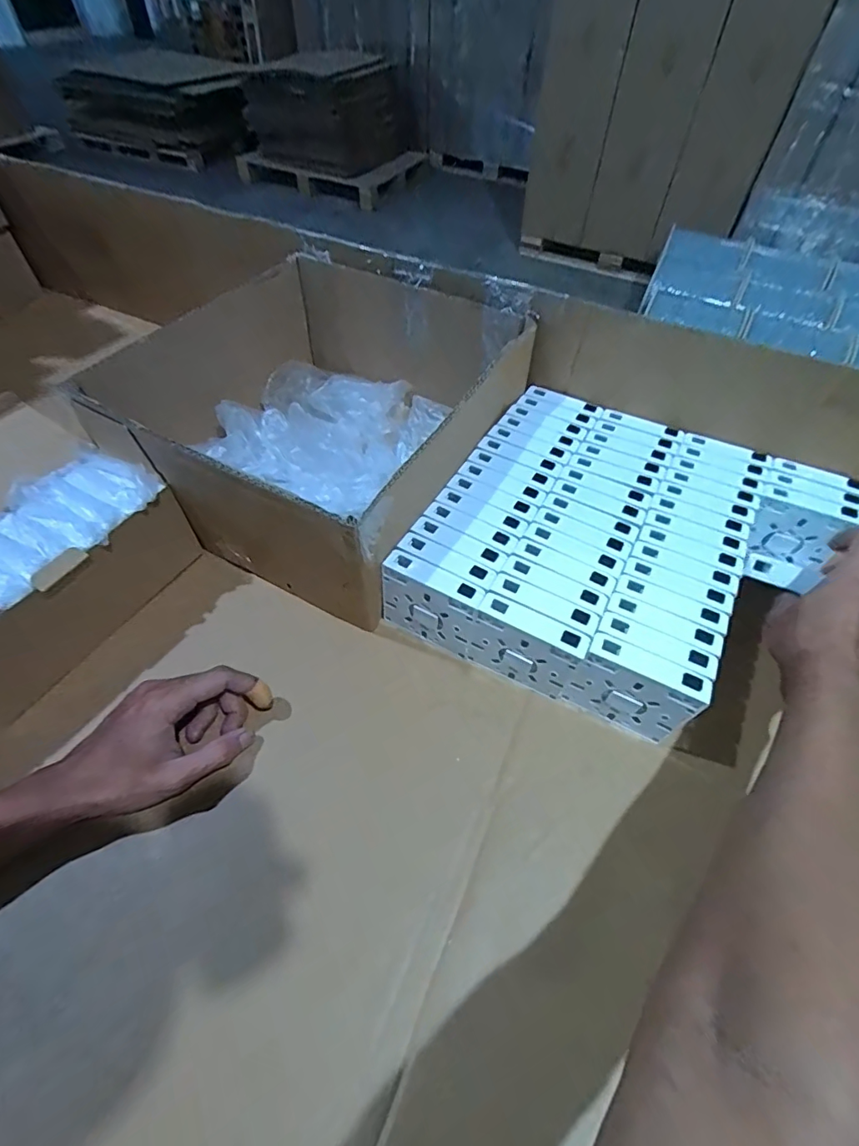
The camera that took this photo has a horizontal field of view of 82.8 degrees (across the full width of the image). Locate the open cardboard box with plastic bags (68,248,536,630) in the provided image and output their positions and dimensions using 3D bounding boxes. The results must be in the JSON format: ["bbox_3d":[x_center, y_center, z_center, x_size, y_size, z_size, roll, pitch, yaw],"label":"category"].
[{"bbox_3d":[-0.110,-0.165,0.514,0.328,0.183,0.341,24,53,16],"label":"open cardboard box with plastic bags"}]

